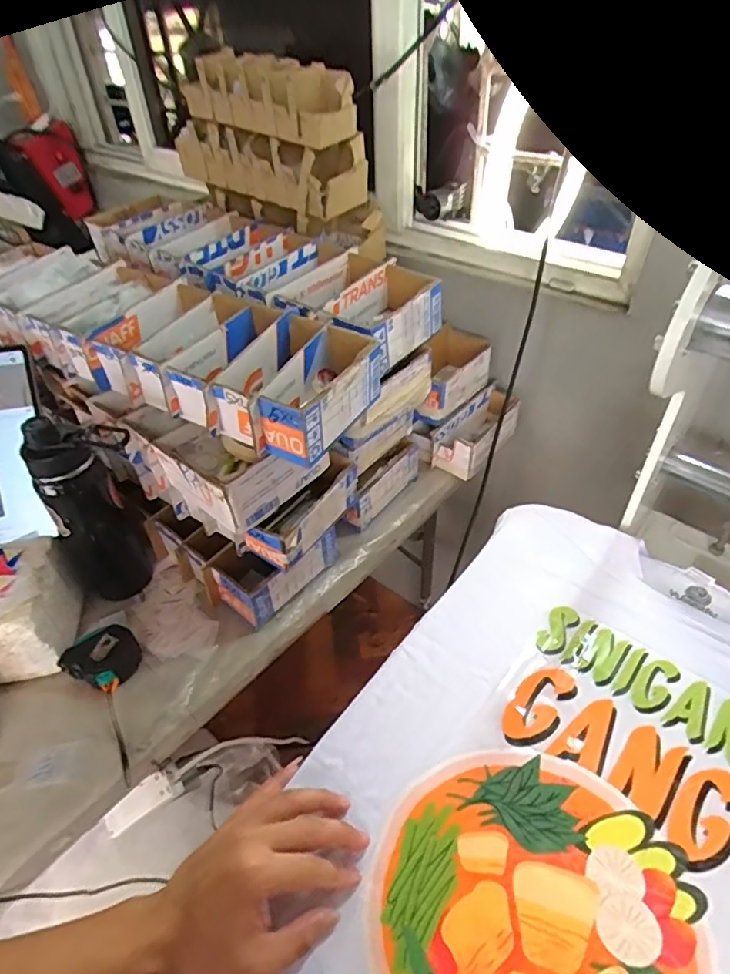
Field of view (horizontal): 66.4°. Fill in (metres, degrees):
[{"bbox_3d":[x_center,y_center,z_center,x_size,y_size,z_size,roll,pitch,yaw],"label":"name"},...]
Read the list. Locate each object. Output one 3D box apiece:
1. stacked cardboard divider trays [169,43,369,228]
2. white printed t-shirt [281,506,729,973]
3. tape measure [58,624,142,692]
[{"bbox_3d":[-0.157,-0.531,0.869,0.368,0.208,0.094,34,54,32],"label":"stacked cardboard divider trays"},{"bbox_3d":[0.177,0.264,0.444,0.402,0.024,0.596,29,52,29],"label":"white printed t-shirt"},{"bbox_3d":[-0.316,0.205,0.679,0.075,0.042,0.074,22,49,23],"label":"tape measure"}]

